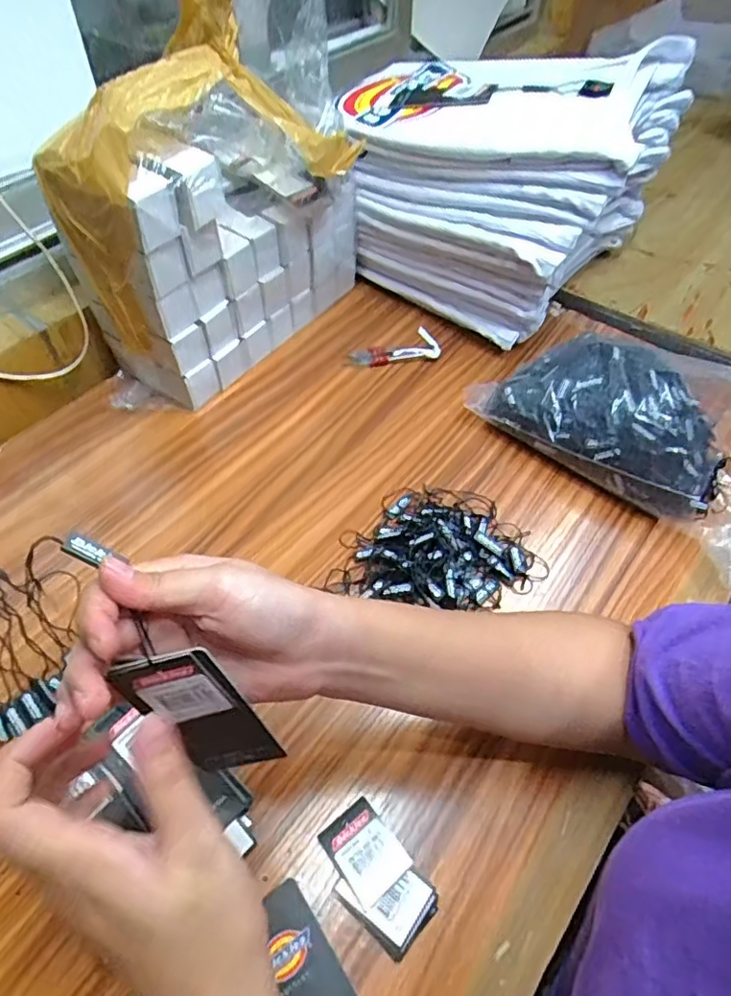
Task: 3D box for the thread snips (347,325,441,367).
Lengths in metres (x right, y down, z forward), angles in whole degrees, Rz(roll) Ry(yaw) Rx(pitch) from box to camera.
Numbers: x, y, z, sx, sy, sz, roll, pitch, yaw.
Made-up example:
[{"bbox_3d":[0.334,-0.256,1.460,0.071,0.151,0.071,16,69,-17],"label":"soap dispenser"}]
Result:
[{"bbox_3d":[0.029,-0.171,0.655,0.101,0.011,0.053,-6,54,-4],"label":"thread snips"}]

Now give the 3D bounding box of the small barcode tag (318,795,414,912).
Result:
[{"bbox_3d":[-0.001,0.221,0.366,0.039,0.010,0.050,-34,61,-23],"label":"small barcode tag"}]

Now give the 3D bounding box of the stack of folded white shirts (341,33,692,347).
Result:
[{"bbox_3d":[0.144,-0.368,0.677,0.307,0.206,0.302,28,58,19],"label":"stack of folded white shirts"}]

